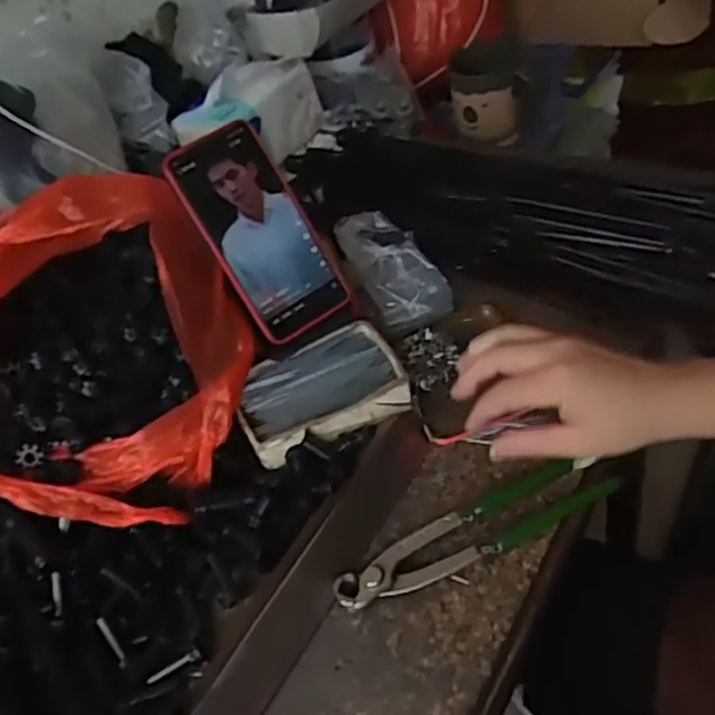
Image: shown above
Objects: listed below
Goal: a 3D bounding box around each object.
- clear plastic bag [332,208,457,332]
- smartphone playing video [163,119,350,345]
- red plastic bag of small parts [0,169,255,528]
[{"bbox_3d":[0.028,-0.082,0.637,0.065,0.044,0.125,-24,63,-19],"label":"clear plastic bag"},{"bbox_3d":[-0.075,-0.096,0.566,0.075,0.163,0.016,-34,11,-17],"label":"smartphone playing video"},{"bbox_3d":[-0.204,-0.012,0.547,0.241,0.137,0.235,15,53,26],"label":"red plastic bag of small parts"}]

